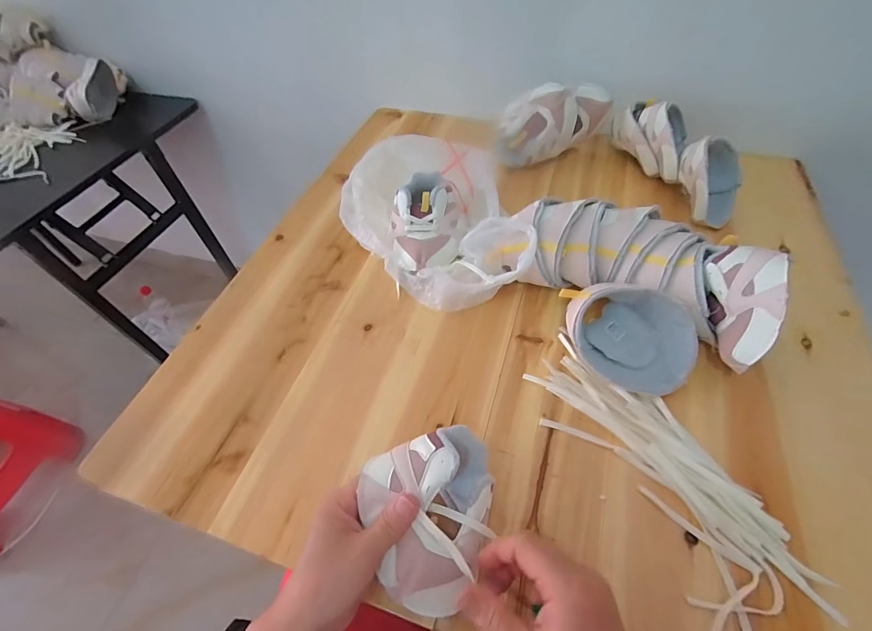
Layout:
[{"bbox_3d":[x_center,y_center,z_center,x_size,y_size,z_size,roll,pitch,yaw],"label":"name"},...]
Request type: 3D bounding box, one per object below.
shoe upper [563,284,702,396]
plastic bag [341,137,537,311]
[{"bbox_3d":[0.201,0.016,0.418,0.125,0.073,0.100,10,54,11],"label":"shoe upper"},{"bbox_3d":[-0.019,-0.135,0.540,0.215,0.088,0.315,-11,53,-4],"label":"plastic bag"}]

